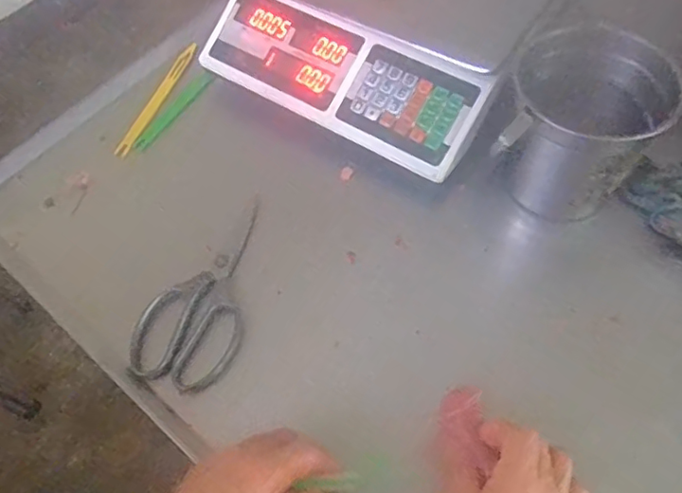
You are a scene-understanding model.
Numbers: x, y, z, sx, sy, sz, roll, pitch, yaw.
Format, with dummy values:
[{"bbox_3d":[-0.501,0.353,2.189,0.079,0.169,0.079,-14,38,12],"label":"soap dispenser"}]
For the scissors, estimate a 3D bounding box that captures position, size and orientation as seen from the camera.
[{"bbox_3d":[-0.117,0.044,0.549,0.090,0.015,0.196,29,65,9],"label":"scissors"}]

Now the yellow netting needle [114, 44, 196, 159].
[{"bbox_3d":[-0.214,-0.171,0.677,0.014,0.005,0.164,28,70,-5],"label":"yellow netting needle"}]

